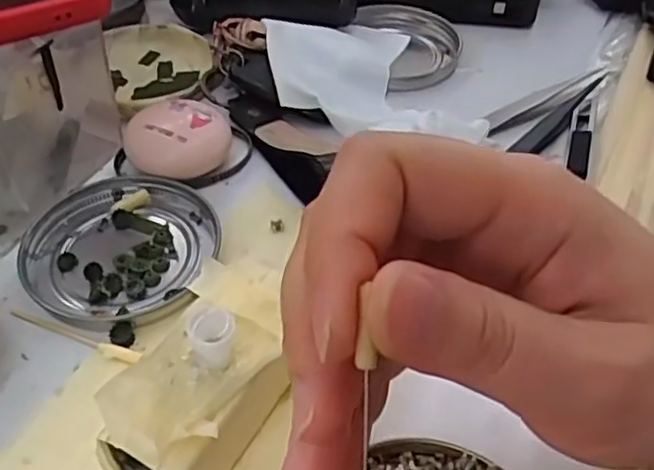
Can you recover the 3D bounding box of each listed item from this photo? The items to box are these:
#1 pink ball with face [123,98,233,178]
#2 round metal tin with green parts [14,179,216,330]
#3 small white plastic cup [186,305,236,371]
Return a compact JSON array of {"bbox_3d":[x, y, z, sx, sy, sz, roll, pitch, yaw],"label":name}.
[{"bbox_3d":[-0.070,-0.044,0.317,0.048,0.023,0.040,-10,47,-10],"label":"pink ball with face"},{"bbox_3d":[-0.087,0.005,0.282,0.075,0.007,0.076,0,47,0],"label":"round metal tin with green parts"},{"bbox_3d":[-0.035,0.031,0.205,0.014,0.017,0.012,-14,48,-14],"label":"small white plastic cup"}]

